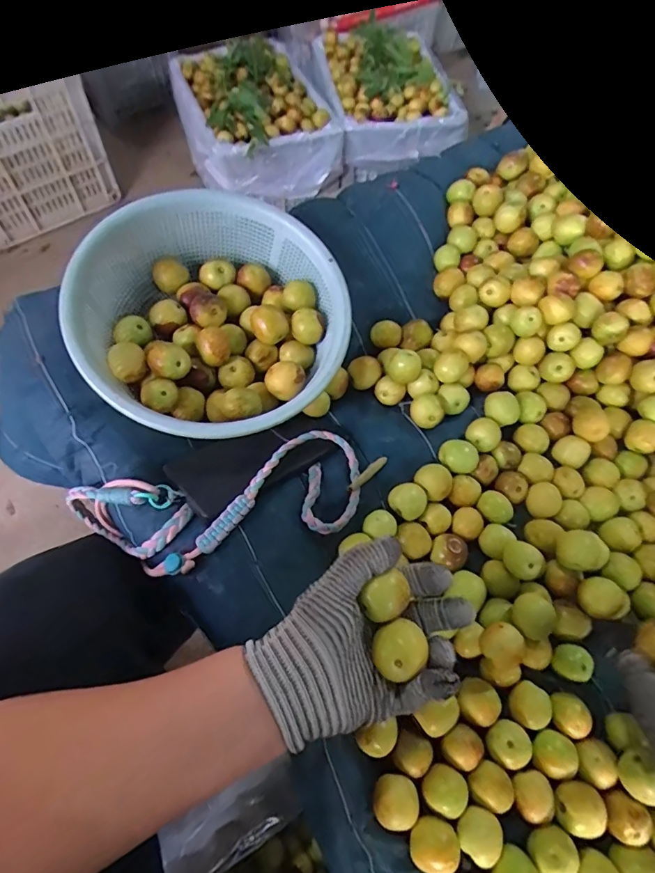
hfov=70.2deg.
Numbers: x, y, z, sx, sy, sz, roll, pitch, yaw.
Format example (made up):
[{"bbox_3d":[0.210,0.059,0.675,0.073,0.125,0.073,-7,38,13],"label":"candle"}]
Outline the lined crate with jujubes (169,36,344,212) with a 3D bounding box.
[{"bbox_3d":[-0.146,-0.660,1.025,0.304,0.160,0.251,-15,64,-10],"label":"lined crate with jujubes"}]

